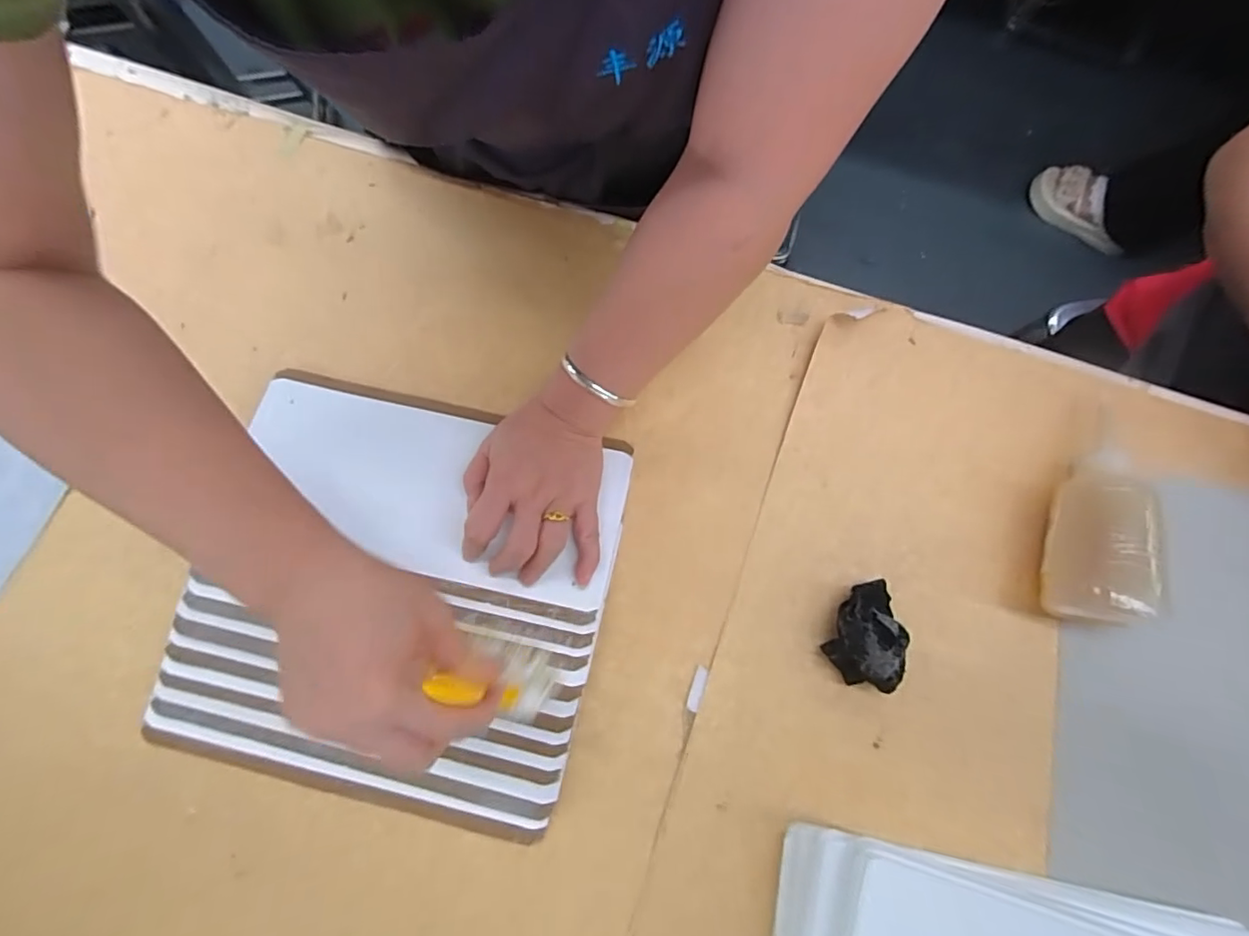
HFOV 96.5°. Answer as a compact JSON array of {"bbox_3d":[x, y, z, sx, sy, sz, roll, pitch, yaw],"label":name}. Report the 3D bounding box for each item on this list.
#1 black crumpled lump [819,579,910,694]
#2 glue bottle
[{"bbox_3d":[0.165,0.116,0.386,0.045,0.040,0.070,-4,78,-1],"label":"black crumpled lump"},{"bbox_3d":[0.332,0.030,0.389,0.040,0.065,0.156,18,78,4],"label":"glue bottle"}]

